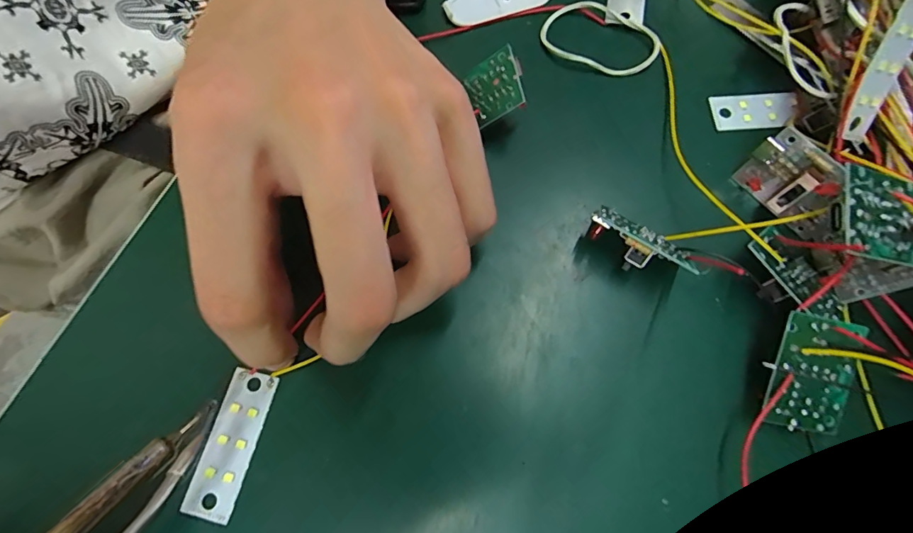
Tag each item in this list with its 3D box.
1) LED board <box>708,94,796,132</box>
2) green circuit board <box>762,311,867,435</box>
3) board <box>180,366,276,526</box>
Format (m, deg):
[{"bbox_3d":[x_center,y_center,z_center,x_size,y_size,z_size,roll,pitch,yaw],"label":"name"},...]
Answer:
[{"bbox_3d":[0.123,-0.065,0.181,0.034,0.004,0.015,0,73,0],"label":"LED board"},{"bbox_3d":[0.109,0.033,0.136,0.026,0.004,0.035,10,96,-4],"label":"green circuit board"},{"bbox_3d":[-0.074,0.058,0.145,0.015,0.004,0.045,12,72,4],"label":"board"}]

